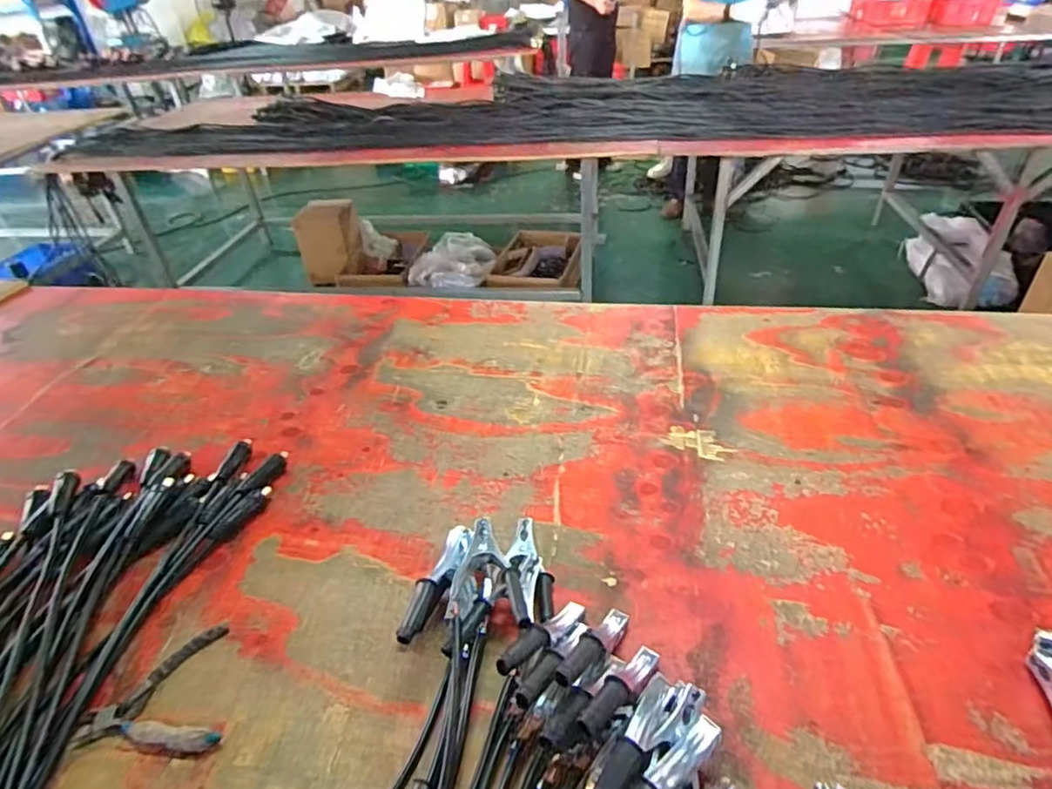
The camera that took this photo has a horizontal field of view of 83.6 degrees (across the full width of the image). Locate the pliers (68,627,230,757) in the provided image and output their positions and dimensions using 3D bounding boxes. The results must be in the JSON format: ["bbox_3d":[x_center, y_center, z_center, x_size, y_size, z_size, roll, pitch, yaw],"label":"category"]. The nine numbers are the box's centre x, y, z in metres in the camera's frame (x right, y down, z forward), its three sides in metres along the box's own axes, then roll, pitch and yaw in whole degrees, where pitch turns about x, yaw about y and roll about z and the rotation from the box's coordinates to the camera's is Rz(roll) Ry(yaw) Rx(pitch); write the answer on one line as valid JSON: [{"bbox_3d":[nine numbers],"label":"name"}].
[{"bbox_3d":[-0.379,0.307,0.593,0.133,0.022,0.131,-15,38,-12],"label":"pliers"}]

